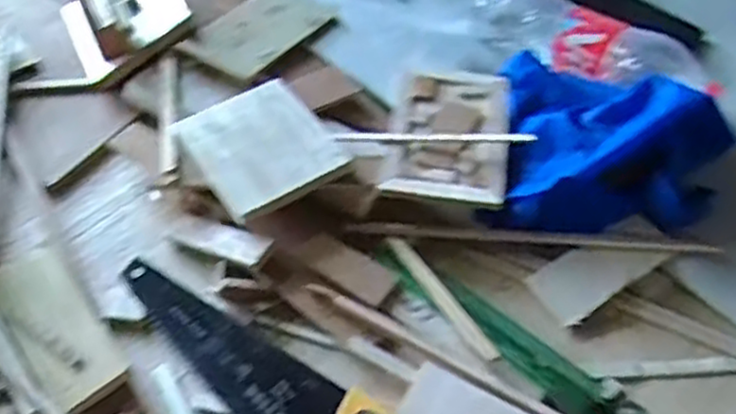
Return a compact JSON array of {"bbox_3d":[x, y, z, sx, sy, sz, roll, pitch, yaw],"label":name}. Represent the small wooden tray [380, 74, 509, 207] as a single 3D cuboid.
[{"bbox_3d":[0.091,-0.089,0.842,0.127,0.029,0.213,7,49,4],"label":"small wooden tray"}]

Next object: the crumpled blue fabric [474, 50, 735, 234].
[{"bbox_3d":[0.259,-0.071,0.805,0.234,0.107,0.226,1,49,-1],"label":"crumpled blue fabric"}]

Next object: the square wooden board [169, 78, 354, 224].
[{"bbox_3d":[-0.116,-0.067,0.804,0.137,0.018,0.156,-26,56,-15],"label":"square wooden board"}]

